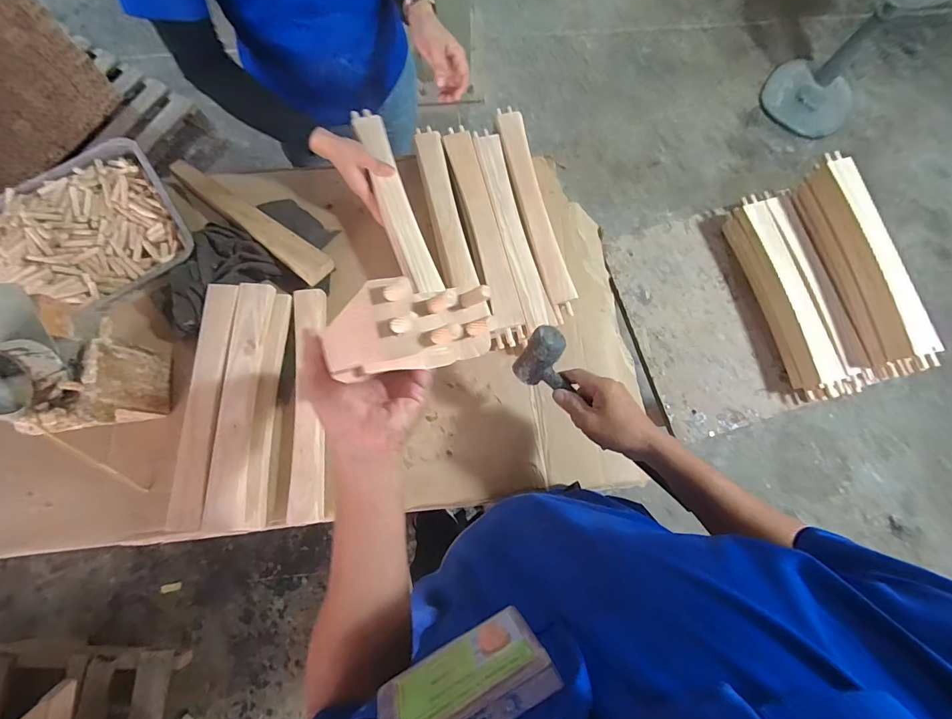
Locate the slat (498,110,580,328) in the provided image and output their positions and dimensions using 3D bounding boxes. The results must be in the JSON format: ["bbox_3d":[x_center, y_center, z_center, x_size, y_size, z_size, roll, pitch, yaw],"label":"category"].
[{"bbox_3d":[0.101,-0.260,0.721,0.047,0.019,0.388,-13,80,-3],"label":"slat"}]

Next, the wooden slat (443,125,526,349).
[{"bbox_3d":[0.013,-0.218,0.722,0.054,0.041,0.391,-13,80,-3],"label":"wooden slat"}]

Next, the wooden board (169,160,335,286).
[{"bbox_3d":[-0.408,-0.247,0.740,0.367,0.022,0.056,33,69,10],"label":"wooden board"}]

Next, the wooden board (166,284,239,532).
[{"bbox_3d":[-0.411,0.061,0.638,0.050,0.018,0.365,2,77,0],"label":"wooden board"}]

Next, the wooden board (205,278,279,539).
[{"bbox_3d":[-0.358,0.066,0.646,0.049,0.025,0.371,2,77,0],"label":"wooden board"}]

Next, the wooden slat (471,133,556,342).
[{"bbox_3d":[0.061,-0.226,0.714,0.047,0.016,0.365,-14,80,-3],"label":"wooden slat"}]

